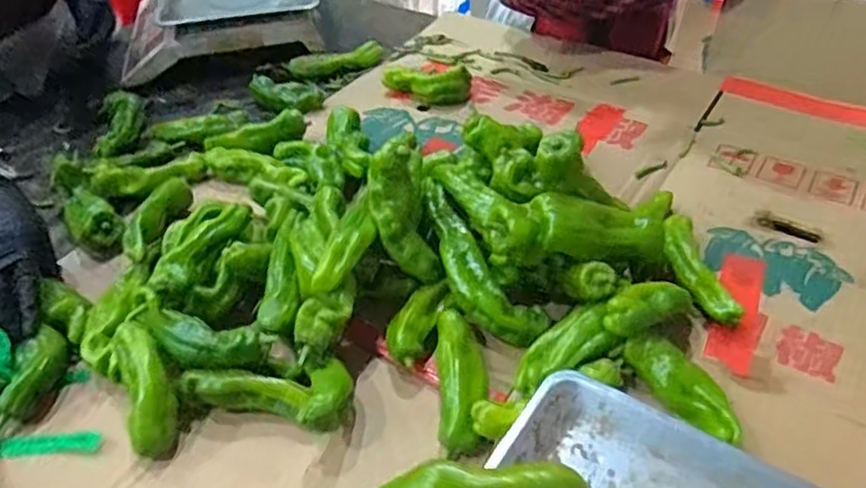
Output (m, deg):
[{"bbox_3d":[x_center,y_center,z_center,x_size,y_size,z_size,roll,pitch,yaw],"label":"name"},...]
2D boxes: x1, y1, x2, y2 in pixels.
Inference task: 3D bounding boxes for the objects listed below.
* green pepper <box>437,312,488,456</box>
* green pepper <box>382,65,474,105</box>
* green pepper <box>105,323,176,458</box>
[{"bbox_3d":[0.025,0.115,0.586,0.039,0.043,0.137,-2,42,1],"label":"green pepper"},{"bbox_3d":[-0.008,-0.220,0.956,0.124,0.042,0.061,-1,42,2],"label":"green pepper"},{"bbox_3d":[-0.251,0.123,0.582,0.045,0.040,0.121,-22,68,-20],"label":"green pepper"}]

